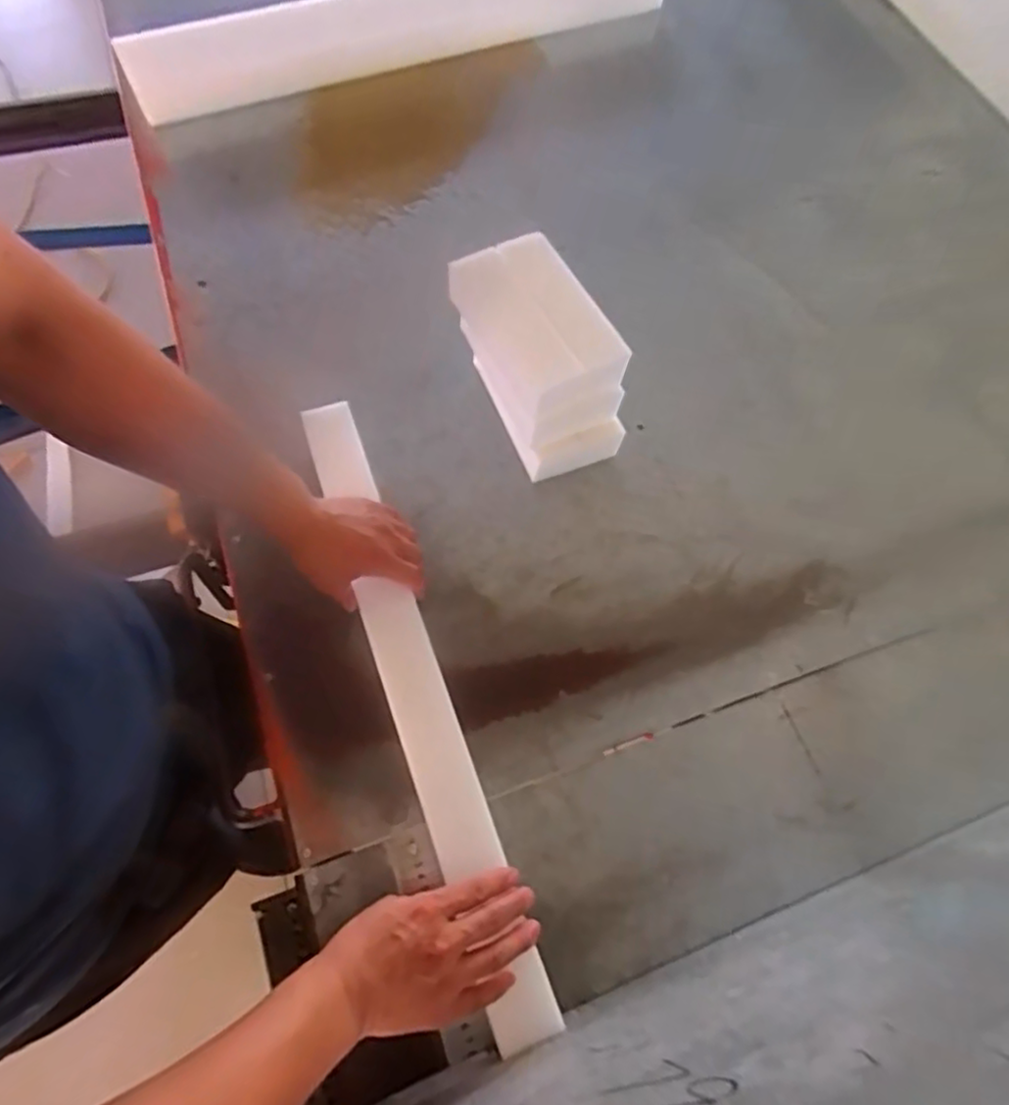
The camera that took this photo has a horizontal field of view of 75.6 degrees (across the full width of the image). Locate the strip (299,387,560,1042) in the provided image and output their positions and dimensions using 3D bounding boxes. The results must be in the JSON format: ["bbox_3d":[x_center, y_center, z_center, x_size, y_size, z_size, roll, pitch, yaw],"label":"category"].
[{"bbox_3d":[-0.091,0.121,0.623,0.056,0.053,0.609,-19,71,-11],"label":"strip"}]

